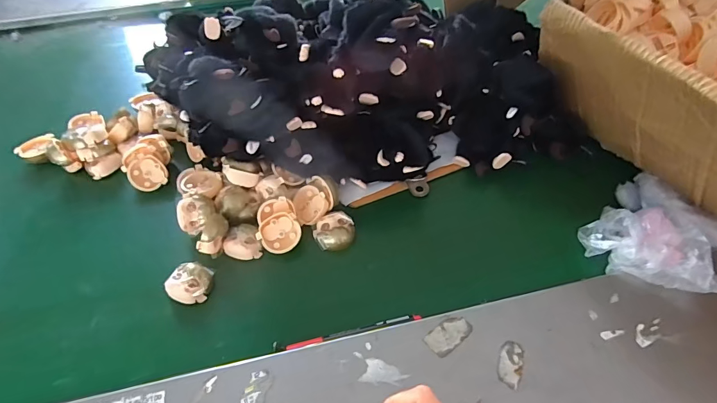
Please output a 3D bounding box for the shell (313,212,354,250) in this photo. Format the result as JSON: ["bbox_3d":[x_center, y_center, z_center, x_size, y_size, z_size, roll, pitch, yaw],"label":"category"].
[{"bbox_3d":[-0.030,0.038,0.497,0.050,0.021,0.040,-15,53,-12],"label":"shell"}]

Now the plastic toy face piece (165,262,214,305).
[{"bbox_3d":[-0.192,0.093,0.451,0.044,0.021,0.044,0,51,0],"label":"plastic toy face piece"}]

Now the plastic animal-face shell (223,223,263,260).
[{"bbox_3d":[-0.141,0.050,0.488,0.043,0.019,0.044,-6,51,-5],"label":"plastic animal-face shell"}]

